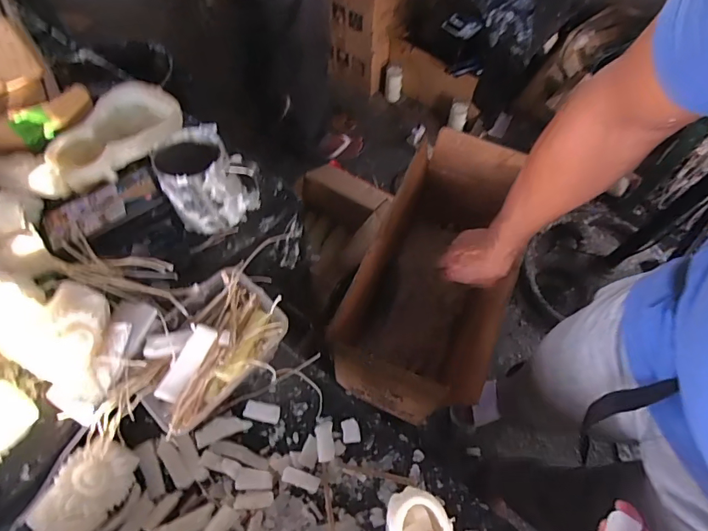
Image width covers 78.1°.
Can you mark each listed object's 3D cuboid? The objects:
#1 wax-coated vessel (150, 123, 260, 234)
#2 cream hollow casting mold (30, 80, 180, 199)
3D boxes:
[{"bbox_3d":[-0.188,-0.111,0.554,0.098,0.092,0.092,-28,65,-15],"label":"wax-coated vessel"},{"bbox_3d":[-0.351,-0.175,0.619,0.114,0.042,0.213,38,68,18],"label":"cream hollow casting mold"}]

